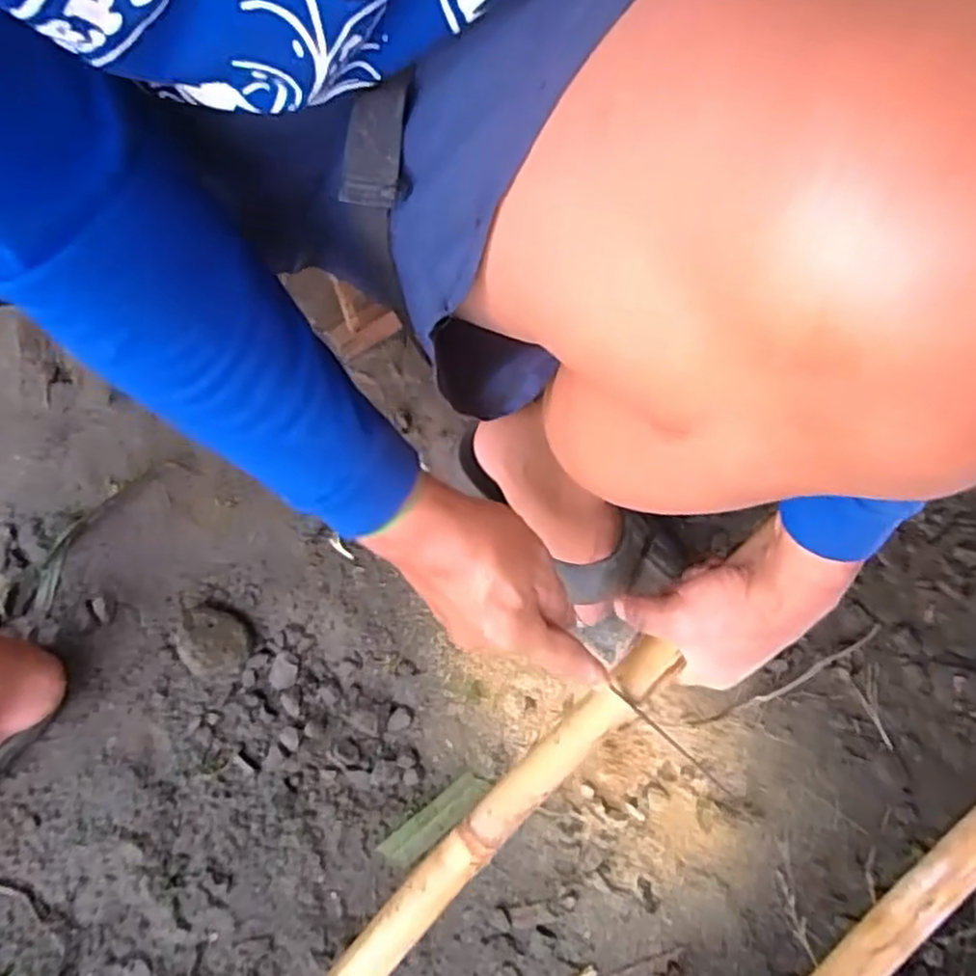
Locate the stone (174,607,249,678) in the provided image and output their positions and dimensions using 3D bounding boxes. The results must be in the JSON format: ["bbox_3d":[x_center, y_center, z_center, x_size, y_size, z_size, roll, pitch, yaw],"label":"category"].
[{"bbox_3d":[-0.232,0.130,0.611,0.050,0.033,0.054,-8,73,-2],"label":"stone"}]

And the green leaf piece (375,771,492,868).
[{"bbox_3d":[-0.042,0.270,0.583,0.096,0.005,0.026,-36,76,-10],"label":"green leaf piece"}]

